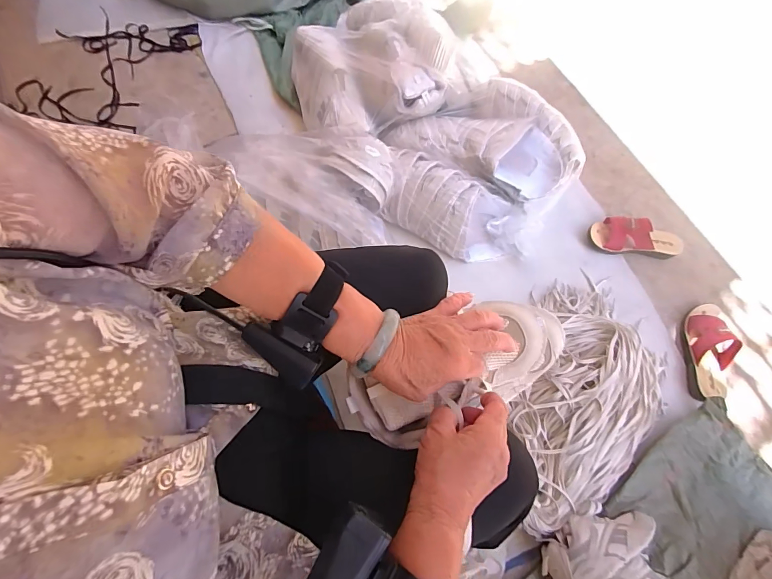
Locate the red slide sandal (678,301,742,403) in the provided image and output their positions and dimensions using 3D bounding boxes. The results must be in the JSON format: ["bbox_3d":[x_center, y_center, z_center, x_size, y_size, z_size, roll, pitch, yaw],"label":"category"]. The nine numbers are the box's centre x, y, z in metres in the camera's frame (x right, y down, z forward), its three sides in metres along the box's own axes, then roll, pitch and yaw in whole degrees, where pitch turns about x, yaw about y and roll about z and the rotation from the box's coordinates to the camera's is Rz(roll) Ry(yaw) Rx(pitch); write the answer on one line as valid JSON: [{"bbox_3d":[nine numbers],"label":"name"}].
[{"bbox_3d":[0.723,0.135,0.828,0.081,0.074,0.223,10,72,3],"label":"red slide sandal"}]

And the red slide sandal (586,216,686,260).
[{"bbox_3d":[0.614,-0.131,0.906,0.216,0.071,0.086,2,72,1],"label":"red slide sandal"}]

